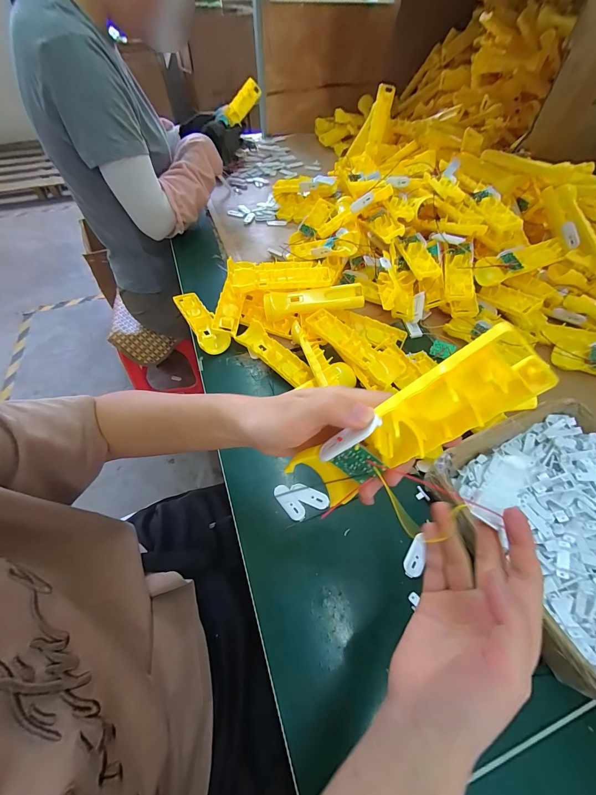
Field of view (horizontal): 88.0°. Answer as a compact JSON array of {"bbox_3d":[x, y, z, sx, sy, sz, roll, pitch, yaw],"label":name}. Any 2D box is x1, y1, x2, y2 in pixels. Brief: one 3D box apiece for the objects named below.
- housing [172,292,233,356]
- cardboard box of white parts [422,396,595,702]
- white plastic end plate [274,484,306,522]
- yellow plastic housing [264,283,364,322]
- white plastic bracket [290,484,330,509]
[{"bbox_3d":[-0.178,-0.137,0.560,0.050,0.032,0.157,-29,60,-19],"label":"housing"},{"bbox_3d":[0.286,0.134,0.325,0.216,0.073,0.231,-21,57,-14],"label":"cardboard box of white parts"},{"bbox_3d":[-0.011,0.130,0.382,0.020,0.004,0.049,-34,61,-21],"label":"white plastic end plate"},{"bbox_3d":[0.026,-0.161,0.515,0.161,0.029,0.042,-7,55,-4],"label":"yellow plastic housing"},{"bbox_3d":[0.014,0.123,0.387,0.050,0.004,0.019,20,57,14],"label":"white plastic bracket"}]

